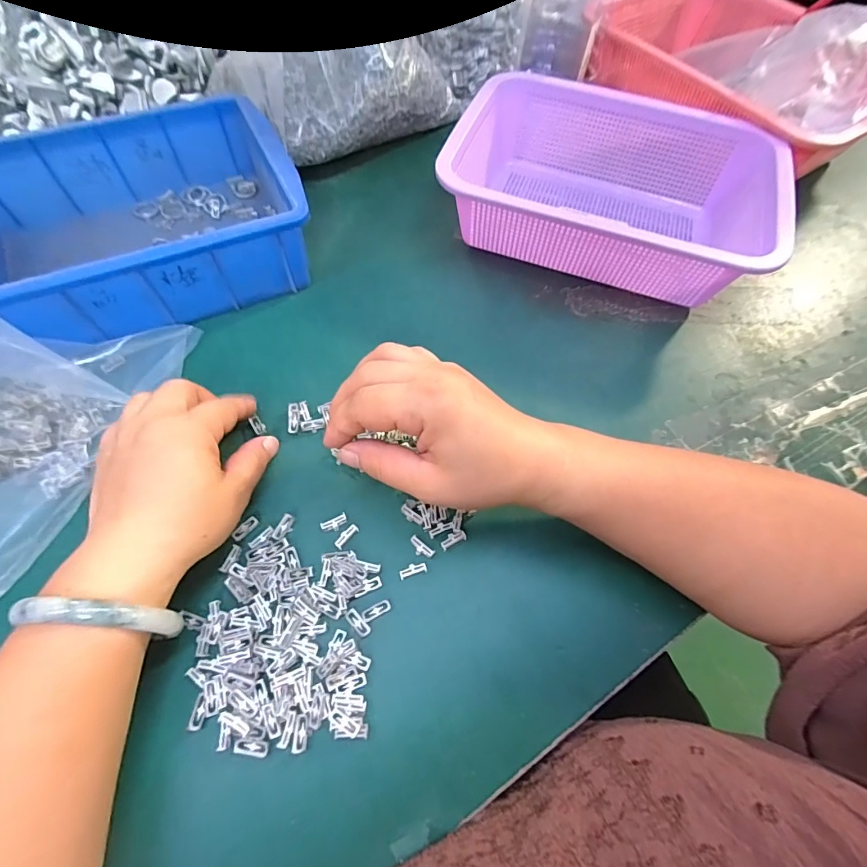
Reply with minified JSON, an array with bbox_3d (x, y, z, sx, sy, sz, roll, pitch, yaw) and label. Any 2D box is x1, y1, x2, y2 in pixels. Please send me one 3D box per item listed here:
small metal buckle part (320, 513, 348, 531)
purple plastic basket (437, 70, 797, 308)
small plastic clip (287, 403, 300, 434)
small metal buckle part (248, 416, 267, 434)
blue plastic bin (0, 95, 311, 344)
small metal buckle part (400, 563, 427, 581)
[{"bbox_3d":[-0.061,0.056,0.278,0.016,0.006,0.008,-30,69,-17],"label":"small metal buckle part"},{"bbox_3d":[0.149,-0.213,0.387,0.258,0.079,0.182,23,64,8],"label":"purple plastic basket"},{"bbox_3d":[-0.098,-0.011,0.311,0.008,0.005,0.022,-3,63,-5],"label":"small plastic clip"},{"bbox_3d":[-0.121,-0.005,0.308,0.008,0.004,0.015,-32,70,-18],"label":"small metal buckle part"},{"bbox_3d":[-0.228,-0.163,0.344,0.235,0.068,0.170,-23,67,-15],"label":"blue plastic bin"},{"bbox_3d":[-0.012,0.081,0.264,0.016,0.004,0.007,-15,65,-11],"label":"small metal buckle part"}]

